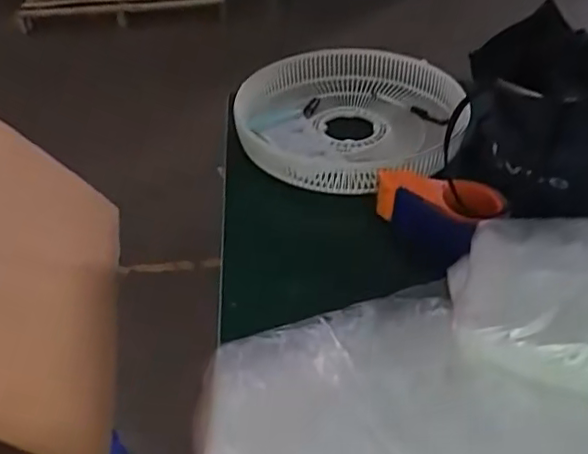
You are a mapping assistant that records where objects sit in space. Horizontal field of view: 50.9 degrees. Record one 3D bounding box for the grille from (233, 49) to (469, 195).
[{"bbox_3d":[0.087,-0.183,0.997,0.370,0.083,0.355,-2,40,2],"label":"grille"}]

